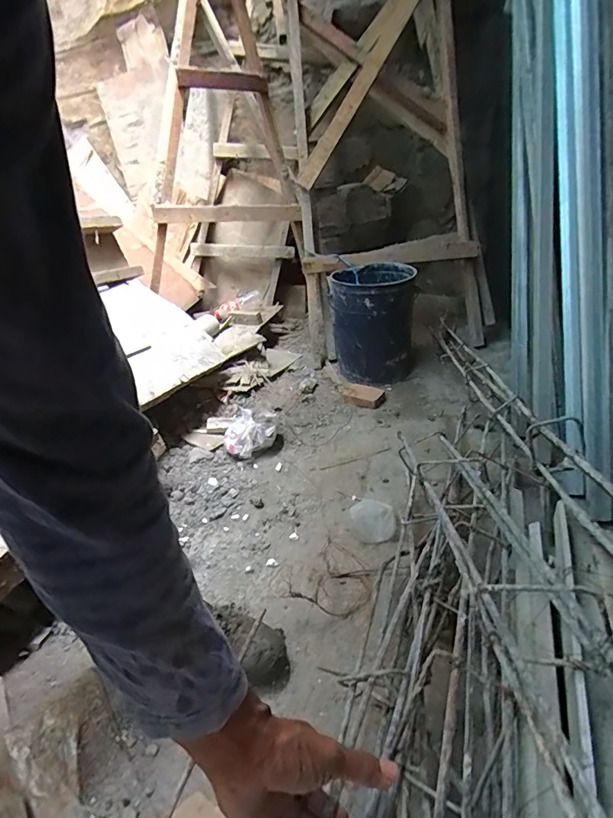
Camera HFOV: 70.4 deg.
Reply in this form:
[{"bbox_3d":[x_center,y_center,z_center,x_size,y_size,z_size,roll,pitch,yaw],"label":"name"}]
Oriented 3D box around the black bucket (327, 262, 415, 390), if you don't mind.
[{"bbox_3d":[0.243,-0.314,1.601,0.292,0.356,0.314,0,28,11],"label":"black bucket"}]

